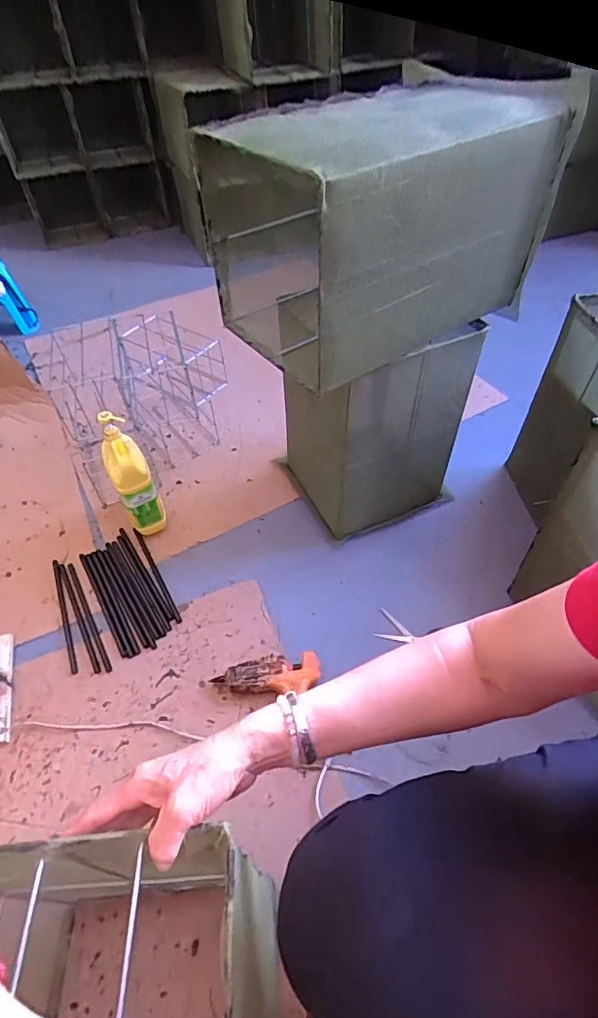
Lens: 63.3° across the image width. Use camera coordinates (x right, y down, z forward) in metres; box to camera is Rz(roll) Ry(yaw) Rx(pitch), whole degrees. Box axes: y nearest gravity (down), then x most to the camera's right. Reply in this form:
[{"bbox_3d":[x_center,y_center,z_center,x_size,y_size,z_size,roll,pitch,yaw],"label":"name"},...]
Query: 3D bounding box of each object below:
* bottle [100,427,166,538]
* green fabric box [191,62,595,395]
[{"bbox_3d":[-0.340,-0.053,1.007,0.079,0.222,0.133,-24,53,-17],"label":"bottle"},{"bbox_3d":[0.112,-0.451,0.756,0.460,0.287,0.342,-28,54,-20],"label":"green fabric box"}]

